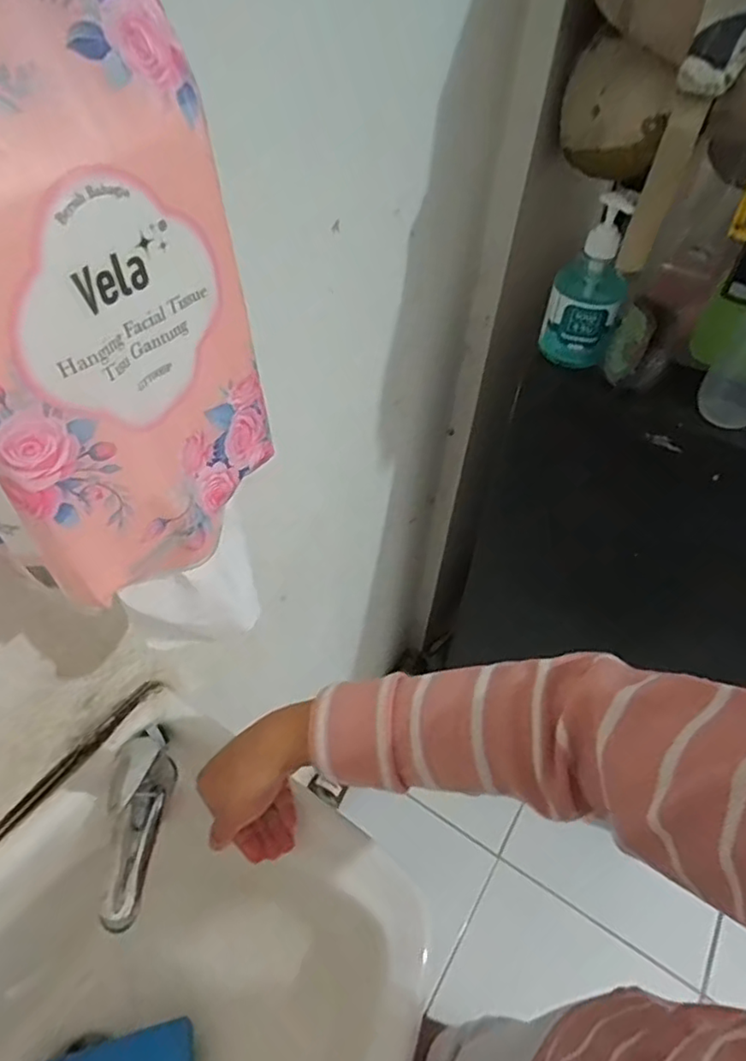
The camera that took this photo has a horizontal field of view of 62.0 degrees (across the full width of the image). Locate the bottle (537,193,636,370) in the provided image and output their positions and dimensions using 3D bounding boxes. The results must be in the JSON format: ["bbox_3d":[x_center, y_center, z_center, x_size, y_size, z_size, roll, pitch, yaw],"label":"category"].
[{"bbox_3d":[0.232,-0.265,0.666,0.073,0.164,0.066,16,50,9],"label":"bottle"}]

